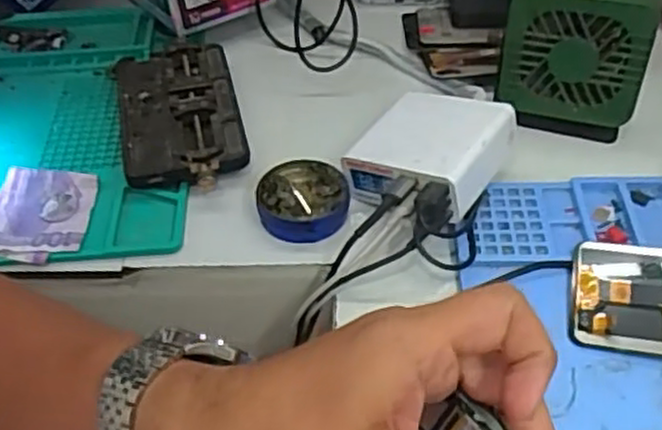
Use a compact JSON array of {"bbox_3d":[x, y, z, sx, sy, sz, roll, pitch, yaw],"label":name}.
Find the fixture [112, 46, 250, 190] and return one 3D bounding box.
[{"bbox_3d":[-0.116,-0.075,0.565,0.089,0.027,0.165,-13,47,-9],"label":"fixture"}]

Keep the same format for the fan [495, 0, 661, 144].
[{"bbox_3d":[0.173,-0.112,0.524,0.098,0.116,0.036,15,49,16],"label":"fan"}]

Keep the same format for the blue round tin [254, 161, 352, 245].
[{"bbox_3d":[-0.019,-0.009,0.507,0.062,0.022,0.058,-1,46,1],"label":"blue round tin"}]

